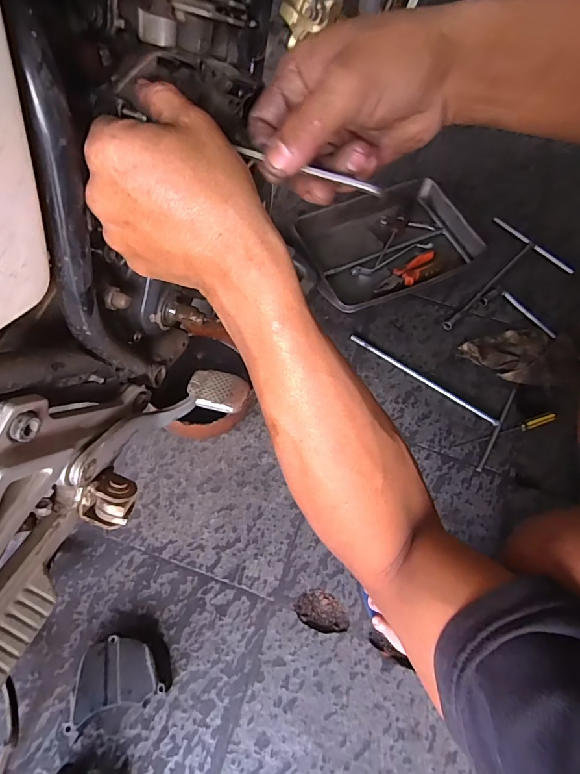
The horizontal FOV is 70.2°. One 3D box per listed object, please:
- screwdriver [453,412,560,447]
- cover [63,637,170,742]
[{"bbox_3d":[0.363,0.076,0.695,0.181,0.019,0.017,-15,68,-9],"label":"screwdriver"},{"bbox_3d":[-0.222,0.368,0.528,0.123,0.041,0.085,-14,68,-9],"label":"cover"}]

